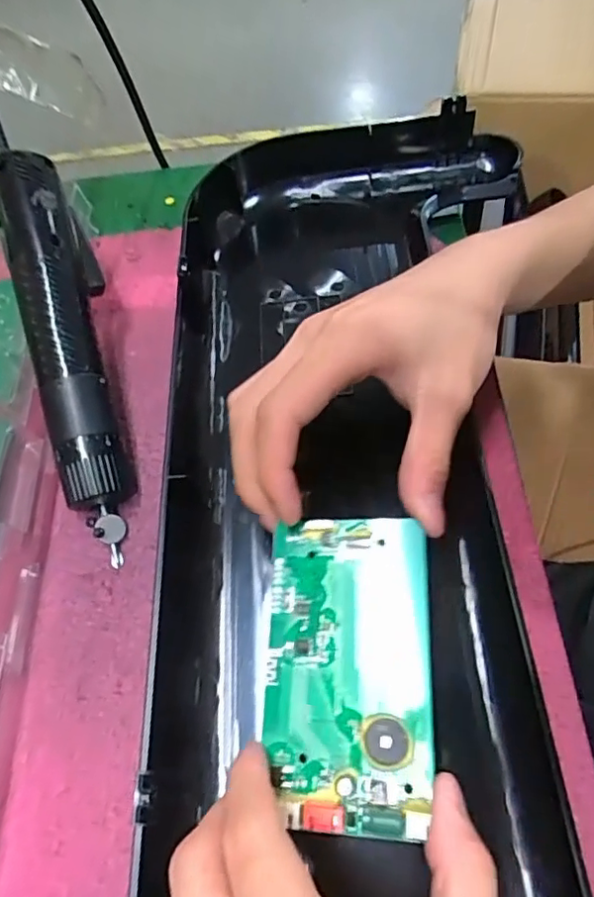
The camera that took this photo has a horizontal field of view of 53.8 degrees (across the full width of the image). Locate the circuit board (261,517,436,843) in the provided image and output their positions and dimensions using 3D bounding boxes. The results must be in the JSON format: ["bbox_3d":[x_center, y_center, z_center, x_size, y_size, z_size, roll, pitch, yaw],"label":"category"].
[{"bbox_3d":[0.019,0.078,0.214,0.059,0.014,0.105,1,59,5],"label":"circuit board"}]

